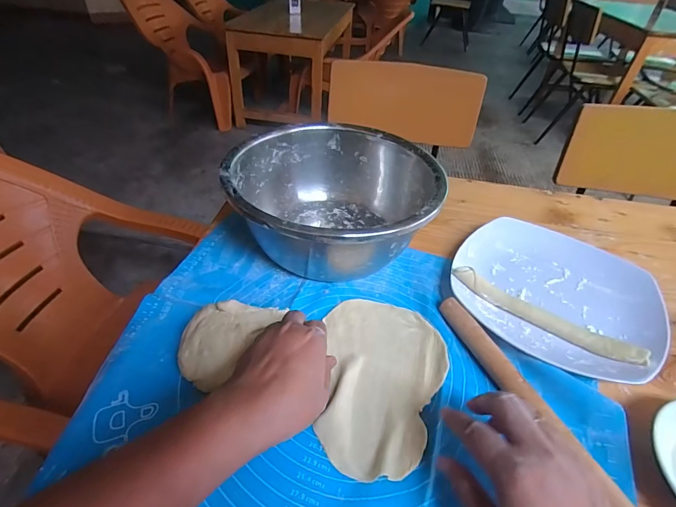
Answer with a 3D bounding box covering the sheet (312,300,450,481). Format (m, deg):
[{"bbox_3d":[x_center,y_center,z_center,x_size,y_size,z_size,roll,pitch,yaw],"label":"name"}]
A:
[{"bbox_3d":[0.048,0.121,0.373,0.119,0.006,0.179,4,42,-1],"label":"sheet"}]

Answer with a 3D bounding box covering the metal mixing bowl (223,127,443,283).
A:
[{"bbox_3d":[-0.006,-0.065,0.497,0.250,0.120,0.259,2,42,-2],"label":"metal mixing bowl"}]

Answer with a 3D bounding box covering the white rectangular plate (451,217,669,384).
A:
[{"bbox_3d":[0.268,0.040,0.466,0.230,0.023,0.225,21,45,19],"label":"white rectangular plate"}]

